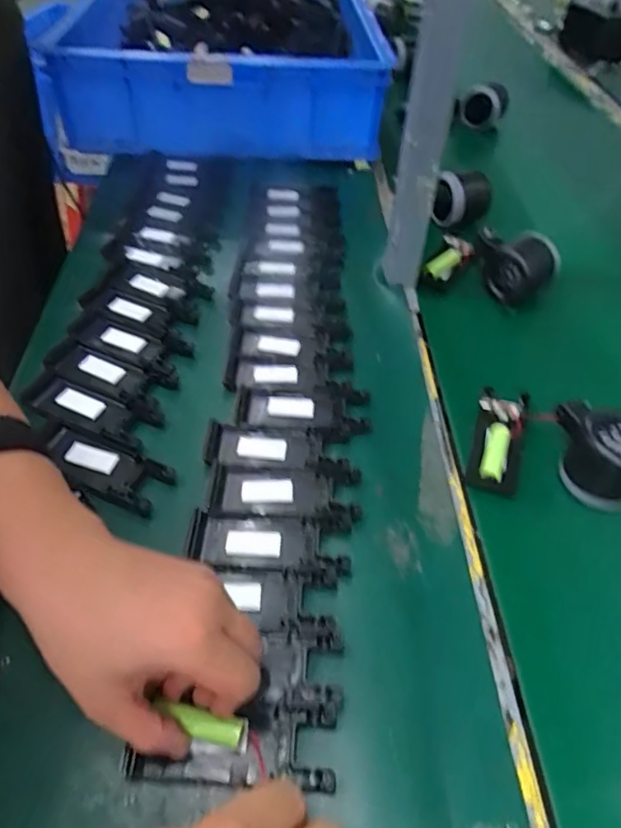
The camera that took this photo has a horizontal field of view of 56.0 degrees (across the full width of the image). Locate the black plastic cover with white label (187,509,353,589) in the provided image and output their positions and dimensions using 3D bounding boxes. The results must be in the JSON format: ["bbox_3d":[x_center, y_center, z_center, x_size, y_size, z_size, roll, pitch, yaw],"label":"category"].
[{"bbox_3d":[-0.027,0.085,0.374,0.103,0.010,0.041,7,48,3],"label":"black plastic cover with white label"}]

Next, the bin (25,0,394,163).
[{"bbox_3d":[-0.132,-0.610,0.917,0.410,0.108,0.645,-1,48,-5],"label":"bin"}]

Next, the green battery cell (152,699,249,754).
[{"bbox_3d":[-0.056,0.159,0.300,0.049,0.010,0.013,17,49,7],"label":"green battery cell"}]

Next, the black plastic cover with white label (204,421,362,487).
[{"bbox_3d":[-0.019,0.026,0.424,0.113,0.011,0.039,10,48,5],"label":"black plastic cover with white label"}]

